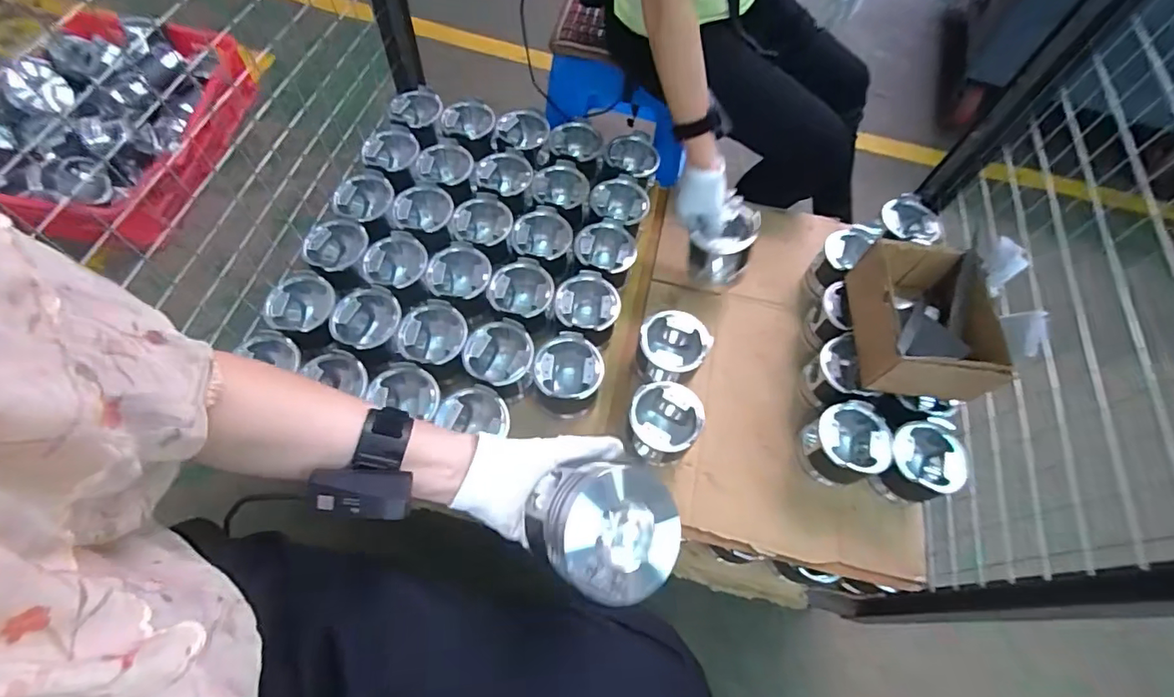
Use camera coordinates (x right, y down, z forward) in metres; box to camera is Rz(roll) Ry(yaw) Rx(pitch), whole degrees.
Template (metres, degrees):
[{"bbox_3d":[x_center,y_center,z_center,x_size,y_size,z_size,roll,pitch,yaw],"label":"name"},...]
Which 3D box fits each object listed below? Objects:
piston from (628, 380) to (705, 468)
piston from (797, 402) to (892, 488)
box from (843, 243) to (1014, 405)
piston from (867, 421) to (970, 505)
[{"bbox_3d":[0.106,0.112,0.741,0.099,0.087,0.106,2,62,-3],"label":"piston"},{"bbox_3d":[0.365,0.138,0.748,0.101,0.104,0.097,2,62,-3],"label":"piston"},{"bbox_3d":[0.473,-0.041,0.740,0.159,0.091,0.206,8,62,0],"label":"box"},{"bbox_3d":[0.461,0.171,0.746,0.097,0.101,0.106,2,62,-3],"label":"piston"}]

